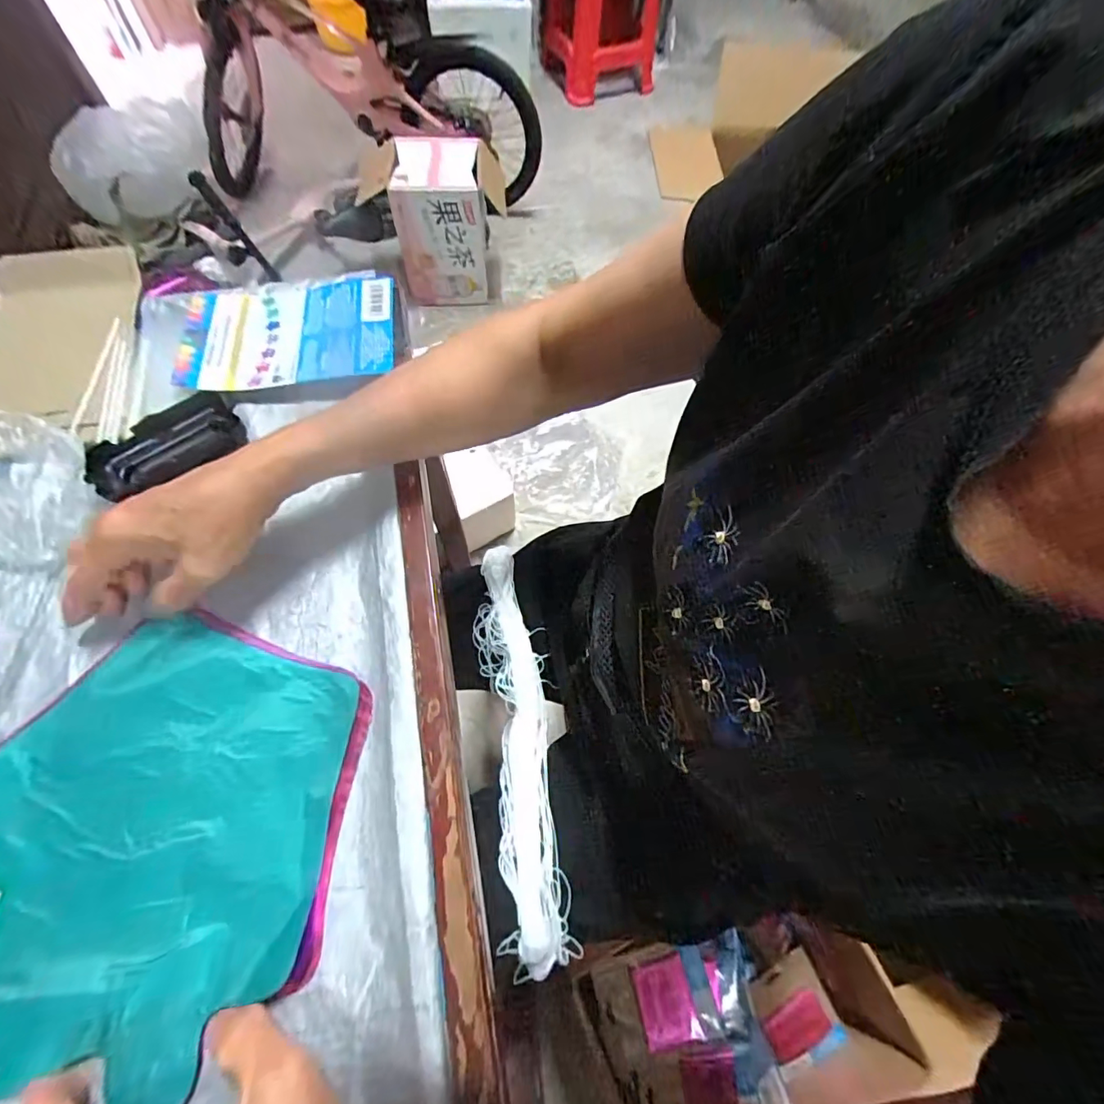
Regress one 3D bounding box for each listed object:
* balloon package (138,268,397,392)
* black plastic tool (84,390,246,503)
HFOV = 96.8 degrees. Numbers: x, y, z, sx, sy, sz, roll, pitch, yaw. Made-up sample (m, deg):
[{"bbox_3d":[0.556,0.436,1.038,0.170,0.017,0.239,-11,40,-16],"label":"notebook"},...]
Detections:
[{"bbox_3d":[-0.257,-0.203,0.442,0.226,0.018,0.126,-5,65,-5],"label":"balloon package"},{"bbox_3d":[-0.310,-0.086,0.396,0.109,0.033,0.039,-37,72,-18],"label":"black plastic tool"}]

